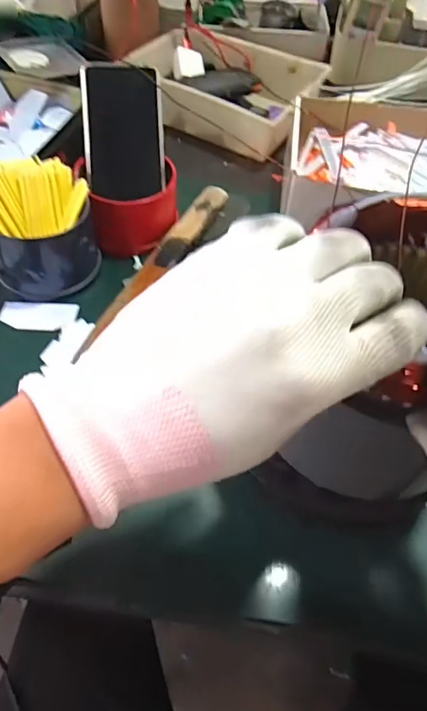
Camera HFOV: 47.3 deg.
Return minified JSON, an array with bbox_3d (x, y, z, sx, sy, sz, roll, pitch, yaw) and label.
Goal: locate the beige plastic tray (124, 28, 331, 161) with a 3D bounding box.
[{"bbox_3d":[0.011,-0.366,0.670,0.249,0.056,0.171,25,58,14],"label":"beige plastic tray"}]

